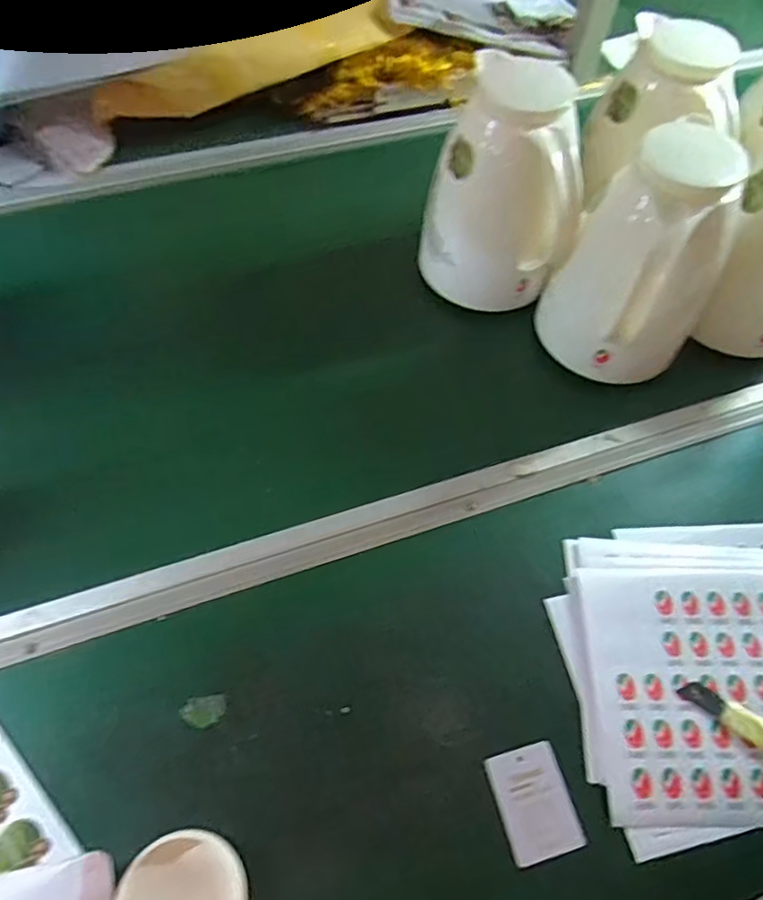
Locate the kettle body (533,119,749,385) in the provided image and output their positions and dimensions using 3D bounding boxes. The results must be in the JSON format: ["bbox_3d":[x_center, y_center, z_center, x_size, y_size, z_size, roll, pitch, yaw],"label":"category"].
[{"bbox_3d":[0.232,-0.164,0.575,0.119,0.196,0.123,-21,64,-15],"label":"kettle body"}]

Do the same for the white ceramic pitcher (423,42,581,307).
[{"bbox_3d":[0.114,-0.247,0.605,0.134,0.195,0.139,1,60,-2],"label":"white ceramic pitcher"}]

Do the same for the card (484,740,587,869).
[{"bbox_3d":[0.109,0.250,0.443,0.052,0.004,0.068,-13,62,-10],"label":"card"}]

